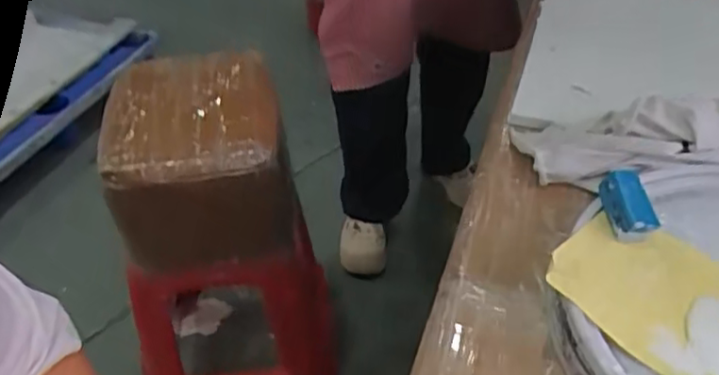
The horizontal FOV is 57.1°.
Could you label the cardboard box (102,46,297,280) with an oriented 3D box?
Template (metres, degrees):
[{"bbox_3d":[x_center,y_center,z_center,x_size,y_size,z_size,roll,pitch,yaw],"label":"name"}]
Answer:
[{"bbox_3d":[-0.266,-0.050,1.093,0.267,0.231,0.305,-10,40,-9],"label":"cardboard box"}]

